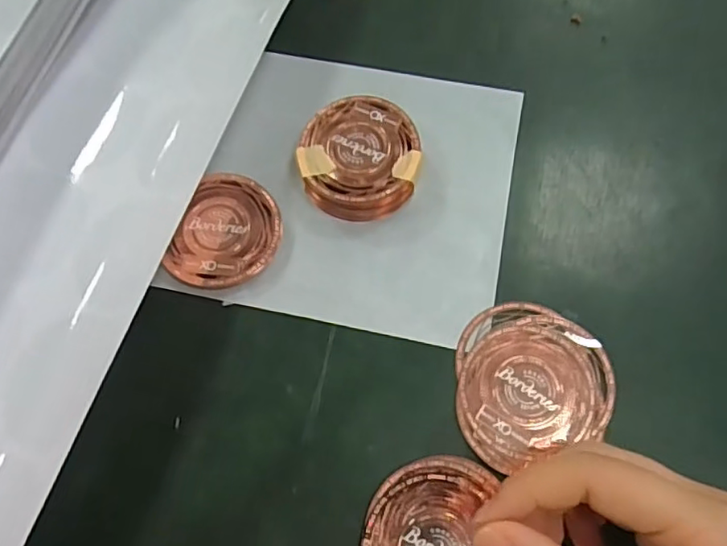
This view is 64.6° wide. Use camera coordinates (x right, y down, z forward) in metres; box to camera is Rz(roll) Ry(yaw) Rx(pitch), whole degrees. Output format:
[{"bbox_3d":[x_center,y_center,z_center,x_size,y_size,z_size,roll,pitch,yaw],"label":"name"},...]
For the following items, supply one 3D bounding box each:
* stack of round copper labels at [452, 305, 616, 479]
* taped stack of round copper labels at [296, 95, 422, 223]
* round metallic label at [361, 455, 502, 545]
[{"bbox_3d":[0.076,0.047,0.266,0.073,0.004,0.068,-17,70,-7],"label":"stack of round copper labels"},{"bbox_3d":[-0.002,-0.057,0.295,0.059,0.021,0.064,-10,69,-5],"label":"taped stack of round copper labels"},{"bbox_3d":[0.028,0.112,0.237,0.056,0.004,0.066,-7,69,-3],"label":"round metallic label"}]

